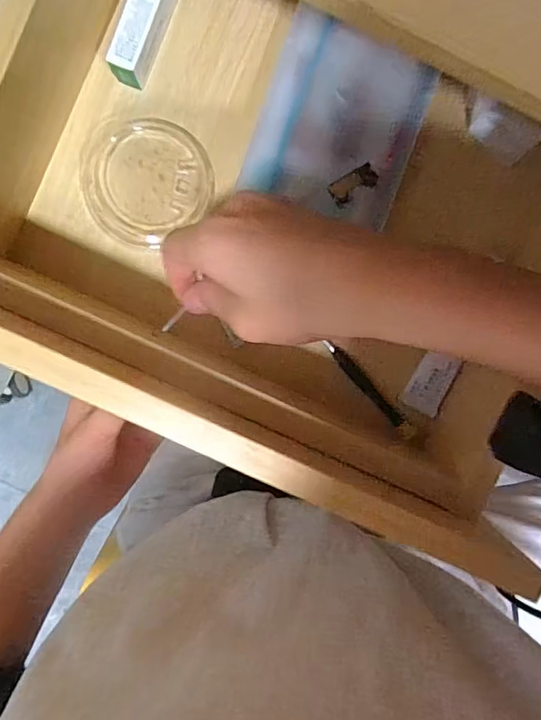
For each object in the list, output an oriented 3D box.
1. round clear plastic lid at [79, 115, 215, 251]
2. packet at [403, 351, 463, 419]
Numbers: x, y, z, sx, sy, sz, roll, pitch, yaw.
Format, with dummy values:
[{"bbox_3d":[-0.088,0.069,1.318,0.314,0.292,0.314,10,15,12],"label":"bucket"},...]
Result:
[{"bbox_3d":[-0.089,-0.128,0.350,0.085,0.009,0.088,0,95,-3],"label":"round clear plastic lid"},{"bbox_3d":[0.116,0.019,0.364,0.027,0.005,0.040,24,93,-5],"label":"packet"}]

